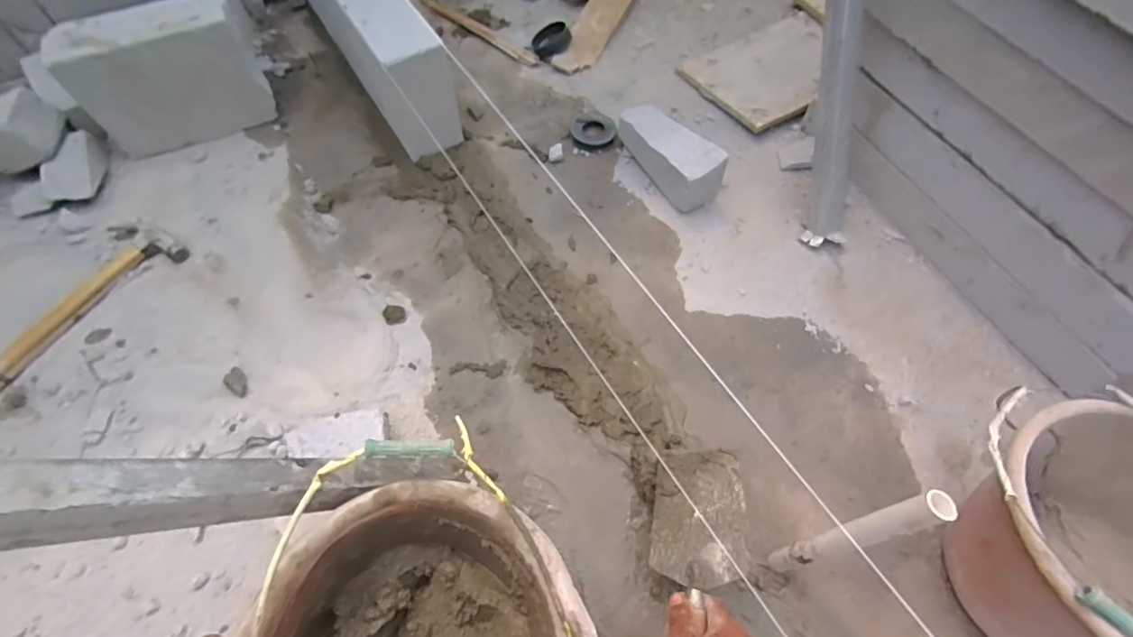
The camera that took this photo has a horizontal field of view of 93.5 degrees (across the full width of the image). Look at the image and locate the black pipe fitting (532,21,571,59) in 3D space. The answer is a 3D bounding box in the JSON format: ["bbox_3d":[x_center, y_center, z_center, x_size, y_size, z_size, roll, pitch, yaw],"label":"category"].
[{"bbox_3d":[-0.031,-0.581,1.113,0.081,0.047,0.073,0,60,0],"label":"black pipe fitting"}]

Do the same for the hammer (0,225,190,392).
[{"bbox_3d":[-0.769,-0.024,0.806,0.139,0.027,0.342,32,65,17],"label":"hammer"}]

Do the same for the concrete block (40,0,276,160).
[{"bbox_3d":[-0.678,-0.408,0.923,0.277,0.210,0.093,-18,62,-10],"label":"concrete block"}]

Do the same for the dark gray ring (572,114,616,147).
[{"bbox_3d":[0.050,-0.347,0.981,0.077,0.019,0.066,5,60,3],"label":"dark gray ring"}]

